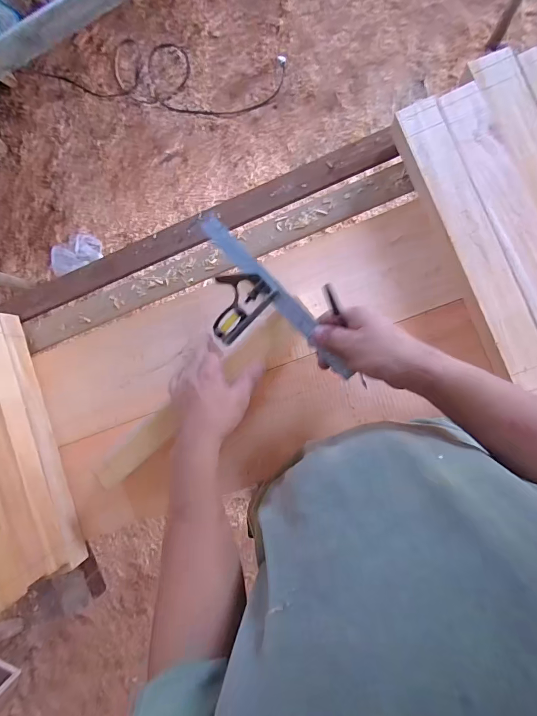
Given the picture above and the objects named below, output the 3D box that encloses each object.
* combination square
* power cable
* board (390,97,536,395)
[{"bbox_3d":[-0.021,-0.058,0.467,0.105,0.025,0.284,-44,73,5],"label":"combination square"},{"bbox_3d":[-0.458,-1.108,1.394,1.035,0.040,0.237,13,96,7],"label":"power cable"},{"bbox_3d":[0.258,-0.138,0.464,0.058,0.040,0.388,-22,86,7],"label":"board"}]

